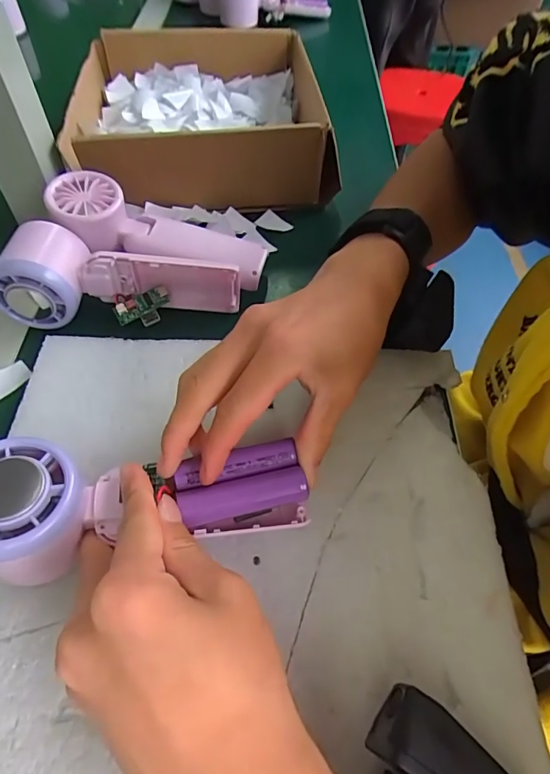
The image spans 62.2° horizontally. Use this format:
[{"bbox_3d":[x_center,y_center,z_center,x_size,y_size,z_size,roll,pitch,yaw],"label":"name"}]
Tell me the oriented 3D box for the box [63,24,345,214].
[{"bbox_3d":[-0.066,-0.272,0.450,0.235,0.079,0.252,-6,56,-7],"label":"box"}]

